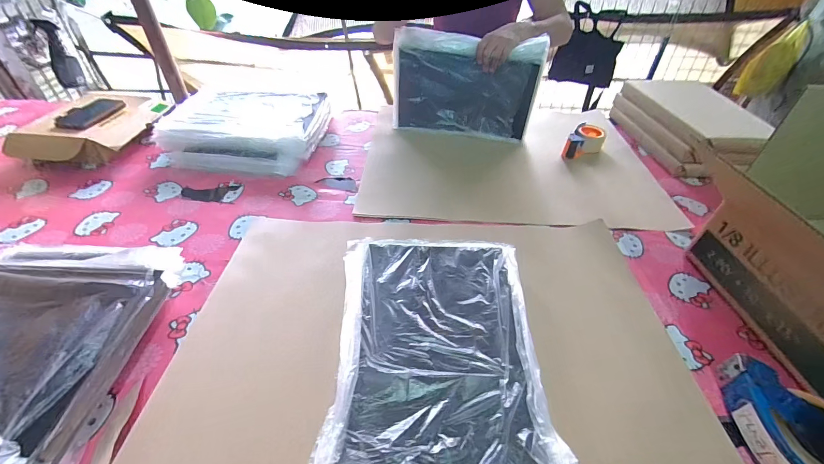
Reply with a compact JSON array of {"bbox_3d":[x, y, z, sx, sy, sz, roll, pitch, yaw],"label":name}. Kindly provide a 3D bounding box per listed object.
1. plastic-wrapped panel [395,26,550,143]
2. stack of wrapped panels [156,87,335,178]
[{"bbox_3d":[0.150,-0.407,1.016,0.403,0.274,0.036,7,43,6],"label":"plastic-wrapped panel"},{"bbox_3d":[-0.456,-0.296,1.004,0.404,0.093,0.336,8,43,6],"label":"stack of wrapped panels"}]

